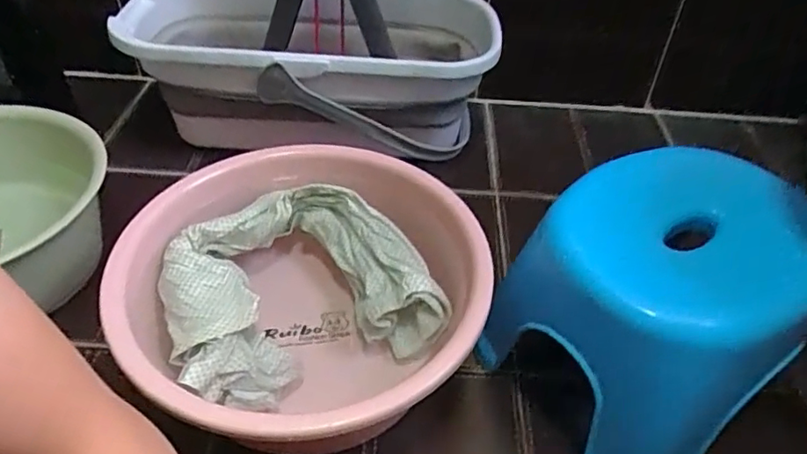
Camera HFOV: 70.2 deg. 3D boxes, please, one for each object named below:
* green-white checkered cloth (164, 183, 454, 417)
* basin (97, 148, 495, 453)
[{"bbox_3d":[-0.107,0.052,0.568,0.243,0.062,0.219,-16,45,-19],"label":"green-white checkered cloth"},{"bbox_3d":[-0.092,0.069,0.566,0.320,0.127,0.311,1,42,-1],"label":"basin"}]

